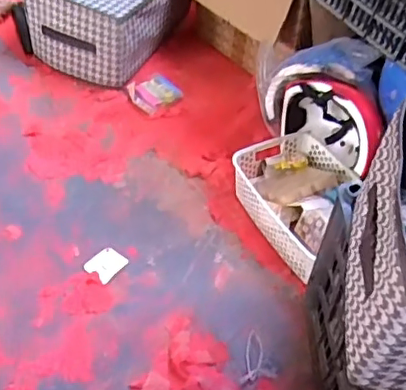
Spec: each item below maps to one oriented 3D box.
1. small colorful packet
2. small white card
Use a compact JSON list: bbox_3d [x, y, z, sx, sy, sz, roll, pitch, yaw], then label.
[{"bbox_3d":[-0.119,-0.249,1.390,0.116,0.024,0.100,-34,57,-30],"label":"small colorful packet"},{"bbox_3d":[-0.173,0.124,1.035,0.057,0.004,0.064,31,51,19],"label":"small white card"}]

